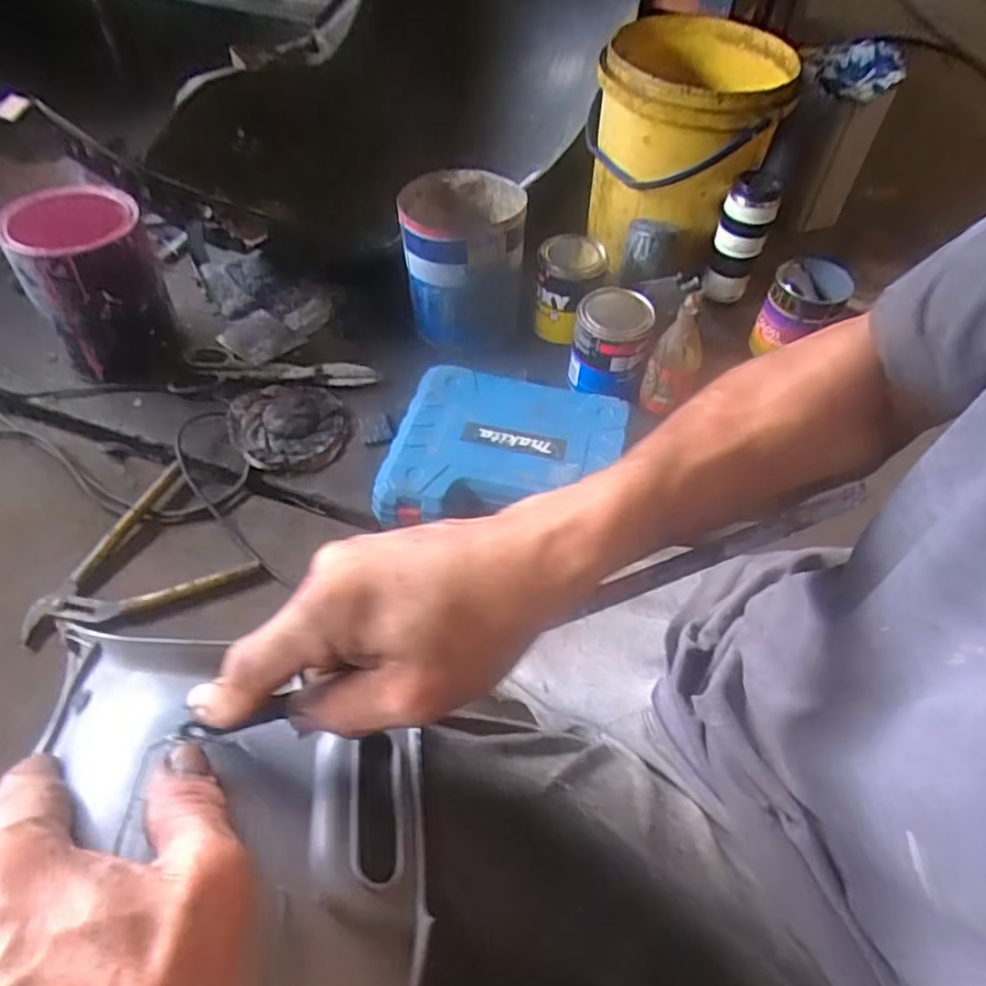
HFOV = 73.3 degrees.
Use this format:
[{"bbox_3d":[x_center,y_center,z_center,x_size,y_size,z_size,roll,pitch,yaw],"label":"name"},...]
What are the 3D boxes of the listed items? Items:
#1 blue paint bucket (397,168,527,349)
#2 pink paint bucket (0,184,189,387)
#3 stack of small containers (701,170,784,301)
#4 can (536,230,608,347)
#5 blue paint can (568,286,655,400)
[{"bbox_3d":[-0.043,-0.335,0.959,0.164,0.182,0.163,1,53,-2],"label":"blue paint bucket"},{"bbox_3d":[-0.521,-0.270,0.881,0.165,0.200,0.157,1,53,-2],"label":"pink paint bucket"},{"bbox_3d":[0.367,-0.375,0.998,0.074,0.184,0.067,20,55,12],"label":"stack of small containers"},{"bbox_3d":[0.111,-0.305,0.985,0.096,0.115,0.105,10,53,5],"label":"can"},{"bbox_3d":[0.159,-0.206,0.905,0.097,0.102,0.110,11,54,6],"label":"blue paint can"}]

